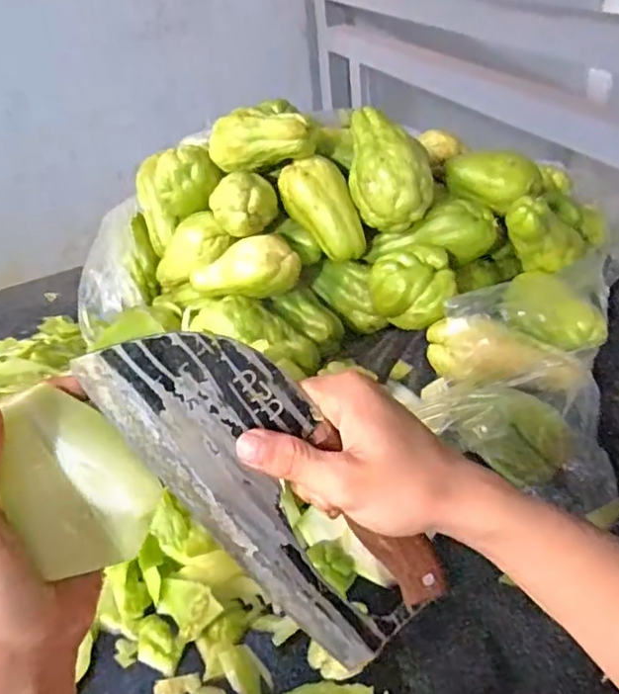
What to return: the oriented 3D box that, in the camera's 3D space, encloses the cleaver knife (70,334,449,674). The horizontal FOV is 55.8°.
[{"bbox_3d":[-0.014,0.078,0.309,0.082,0.229,0.013,-41,15,-4],"label":"cleaver knife"}]

